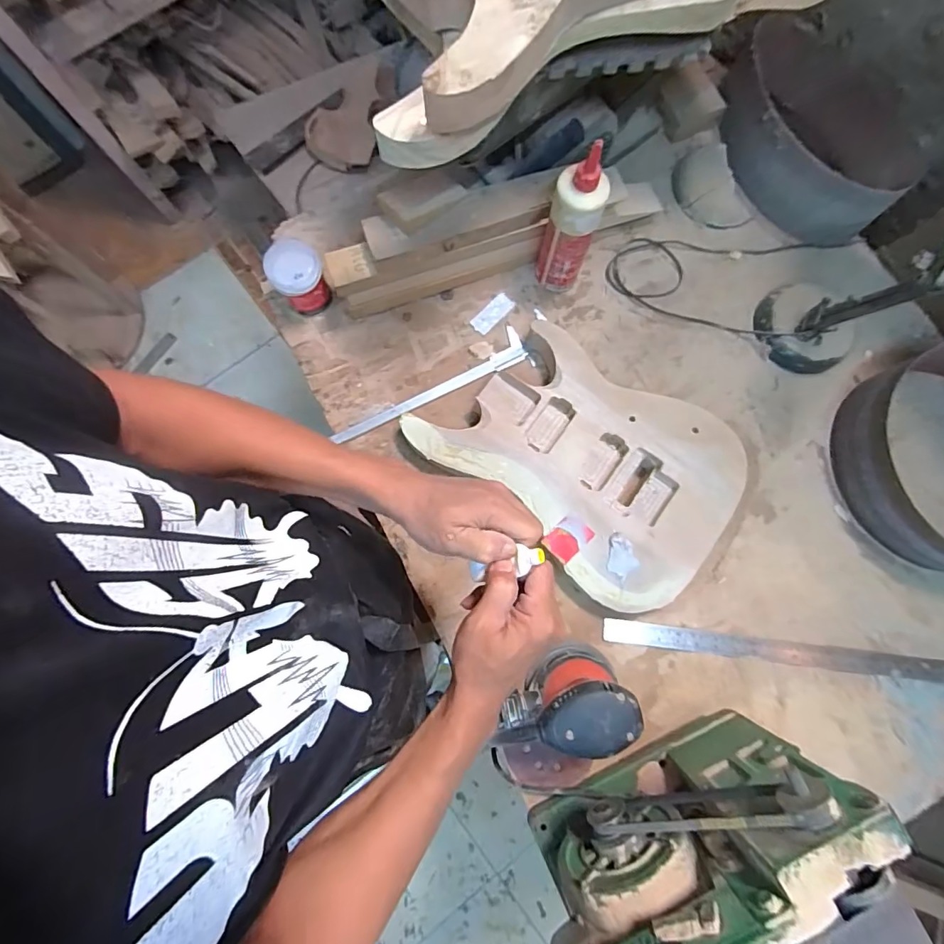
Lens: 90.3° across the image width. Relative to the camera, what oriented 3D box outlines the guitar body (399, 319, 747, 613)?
[{"bbox_3d":[0.158,-0.029,0.666,0.421,0.053,0.299,40,82,7],"label":"guitar body"}]

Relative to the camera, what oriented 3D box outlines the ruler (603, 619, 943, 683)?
[{"bbox_3d":[0.431,0.244,0.633,0.500,0.010,0.029,7,79,2],"label":"ruler"}]

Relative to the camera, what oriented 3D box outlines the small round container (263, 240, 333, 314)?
[{"bbox_3d":[-0.254,-0.284,0.701,0.074,0.092,0.076,0,79,0],"label":"small round container"}]

